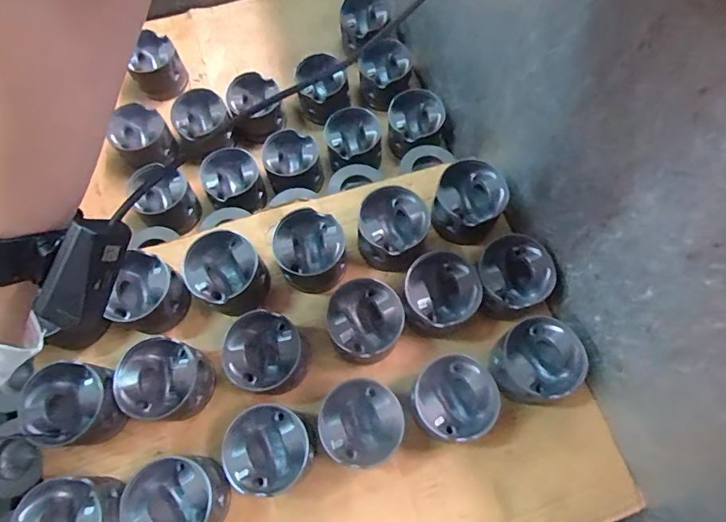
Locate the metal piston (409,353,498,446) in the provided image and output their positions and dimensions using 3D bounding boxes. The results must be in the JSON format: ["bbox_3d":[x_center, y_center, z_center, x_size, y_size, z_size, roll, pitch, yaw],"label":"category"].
[{"bbox_3d":[0.100,0.156,0.511,0.084,0.067,0.089,0,70,1],"label":"metal piston"}]

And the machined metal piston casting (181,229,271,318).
[{"bbox_3d":[-0.169,0.016,0.573,0.084,0.077,0.086,0,70,1],"label":"machined metal piston casting"}]

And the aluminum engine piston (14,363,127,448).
[{"bbox_3d":[-0.317,0.160,0.507,0.083,0.085,0.082,0,70,1],"label":"aluminum engine piston"}]

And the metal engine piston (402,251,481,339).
[{"bbox_3d":[0.094,0.041,0.560,0.088,0.067,0.096,11,71,5],"label":"metal engine piston"}]

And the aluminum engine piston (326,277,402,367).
[{"bbox_3d":[0.001,0.075,0.548,0.086,0.068,0.091,0,70,1],"label":"aluminum engine piston"}]

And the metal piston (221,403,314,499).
[{"bbox_3d":[-0.099,0.205,0.496,0.090,0.065,0.090,0,70,1],"label":"metal piston"}]

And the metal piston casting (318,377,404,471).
[{"bbox_3d":[-0.001,0.179,0.504,0.085,0.073,0.085,0,70,1],"label":"metal piston casting"}]

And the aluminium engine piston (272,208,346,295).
[{"bbox_3d":[-0.066,-0.011,0.583,0.084,0.072,0.086,0,70,1],"label":"aluminium engine piston"}]

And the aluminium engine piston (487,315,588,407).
[{"bbox_3d":[0.200,0.117,0.528,0.088,0.064,0.094,0,70,1],"label":"aluminium engine piston"}]

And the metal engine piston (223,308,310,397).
[{"bbox_3d":[-0.110,0.111,0.536,0.088,0.071,0.088,17,71,7],"label":"metal engine piston"}]

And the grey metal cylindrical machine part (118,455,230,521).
[{"bbox_3d":[-0.194,0.254,0.477,0.093,0.072,0.086,0,70,1],"label":"grey metal cylindrical machine part"}]

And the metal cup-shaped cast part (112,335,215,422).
[{"bbox_3d":[-0.224,0.137,0.521,0.083,0.071,0.086,12,71,6],"label":"metal cup-shaped cast part"}]

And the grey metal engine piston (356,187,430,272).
[{"bbox_3d":[0.037,-0.040,0.593,0.086,0.077,0.088,0,70,1],"label":"grey metal engine piston"}]

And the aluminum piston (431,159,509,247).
[{"bbox_3d":[0.141,-0.078,0.610,0.089,0.073,0.100,19,71,8],"label":"aluminum piston"}]

